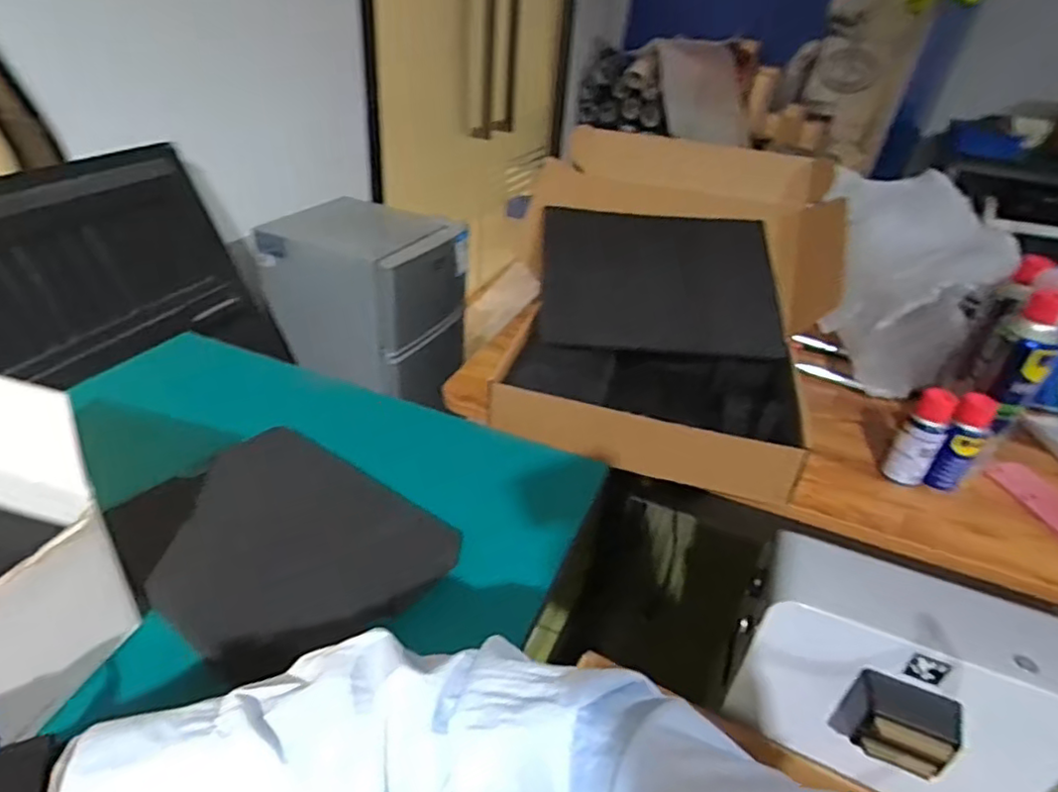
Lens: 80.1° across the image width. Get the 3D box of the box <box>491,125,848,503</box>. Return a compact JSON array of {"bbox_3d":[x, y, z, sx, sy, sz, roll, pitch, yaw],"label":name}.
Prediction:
[{"bbox_3d":[0.201,-0.128,0.851,0.406,0.265,0.433,12,33,10],"label":"box"}]

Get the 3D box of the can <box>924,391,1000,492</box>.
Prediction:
[{"bbox_3d":[0.502,0.054,0.729,0.039,0.125,0.045,31,41,34],"label":"can"}]

